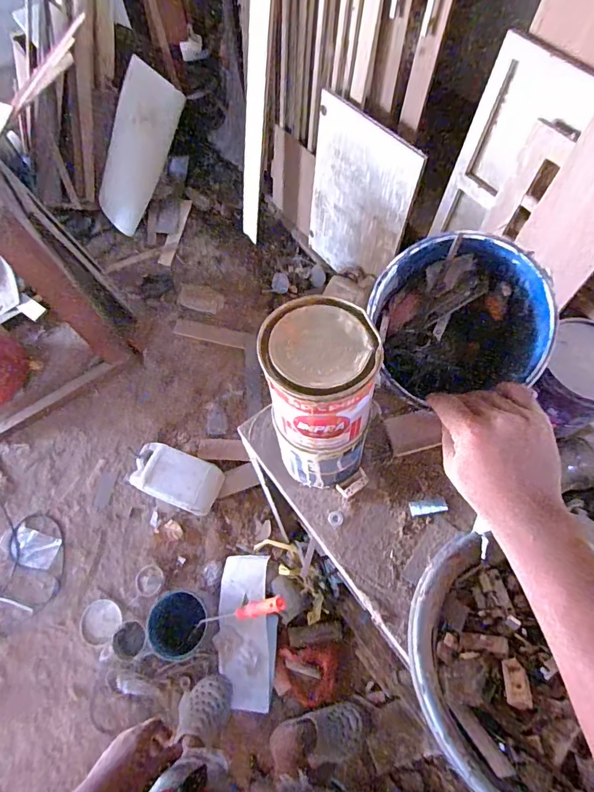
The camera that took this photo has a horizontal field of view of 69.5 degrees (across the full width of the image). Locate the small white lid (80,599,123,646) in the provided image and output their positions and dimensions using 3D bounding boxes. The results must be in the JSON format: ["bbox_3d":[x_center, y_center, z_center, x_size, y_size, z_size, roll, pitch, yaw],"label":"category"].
[{"bbox_3d":[-0.657,0.751,1.429,0.150,0.022,0.140,-8,69,22],"label":"small white lid"}]

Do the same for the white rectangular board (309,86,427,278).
[{"bbox_3d":[0.221,-0.716,1.636,0.027,0.618,0.489,-32,64,-20],"label":"white rectangular board"}]

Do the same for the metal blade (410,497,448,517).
[{"bbox_3d":[0.167,0.140,0.543,0.045,0.004,0.018,-9,63,-1],"label":"metal blade"}]

